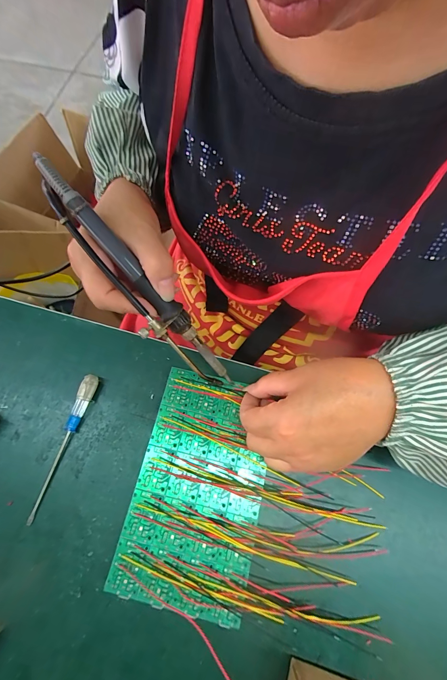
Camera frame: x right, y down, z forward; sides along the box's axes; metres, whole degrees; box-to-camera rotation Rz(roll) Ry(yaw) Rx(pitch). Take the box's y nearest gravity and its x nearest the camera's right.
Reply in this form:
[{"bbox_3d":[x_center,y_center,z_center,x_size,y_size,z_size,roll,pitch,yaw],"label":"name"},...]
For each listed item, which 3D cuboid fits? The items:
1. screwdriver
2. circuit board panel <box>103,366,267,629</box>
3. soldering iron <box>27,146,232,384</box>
[{"bbox_3d":[-0.143,0.091,0.260,0.012,0.015,0.126,19,72,6],"label":"screwdriver"},{"bbox_3d":[-0.019,0.117,0.244,0.100,0.007,0.170,13,68,4],"label":"circuit board panel"},{"bbox_3d":[-0.064,-0.035,0.218,0.034,0.015,0.202,-47,110,-17],"label":"soldering iron"}]

